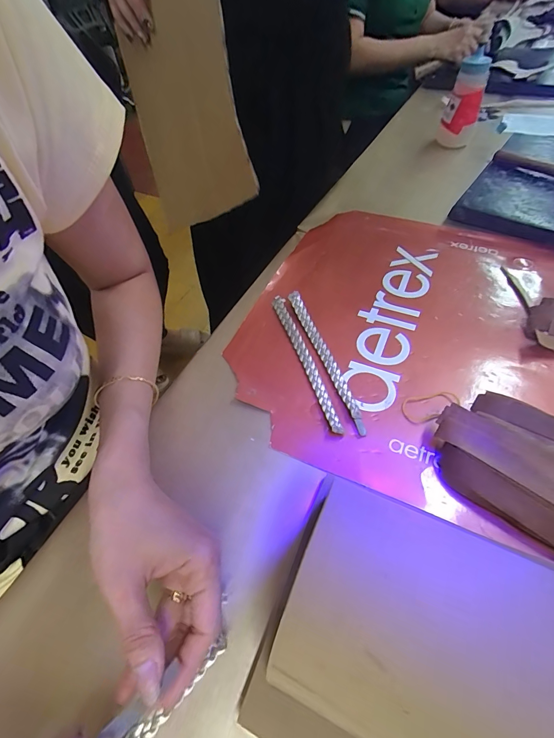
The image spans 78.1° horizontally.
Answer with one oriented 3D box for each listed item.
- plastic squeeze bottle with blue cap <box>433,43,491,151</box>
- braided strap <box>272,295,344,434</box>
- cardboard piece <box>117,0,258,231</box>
[{"bbox_3d":[0.339,-0.487,0.617,0.060,0.118,0.060,20,57,18],"label":"plastic squeeze bottle with blue cap"},{"bbox_3d":[0.029,-0.015,0.365,0.015,0.008,0.191,-16,54,-8],"label":"braided strap"},{"bbox_3d":[-0.121,-0.323,0.383,0.012,0.287,0.282,-22,22,-27],"label":"cardboard piece"}]

